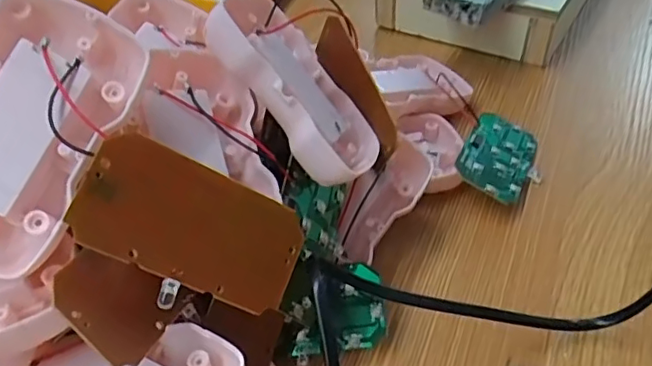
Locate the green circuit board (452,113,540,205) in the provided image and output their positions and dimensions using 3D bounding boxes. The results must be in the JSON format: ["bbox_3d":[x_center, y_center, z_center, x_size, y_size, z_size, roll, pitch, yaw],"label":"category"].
[{"bbox_3d":[0.098,-0.016,0.324,0.037,0.004,0.070,31,45,8],"label":"green circuit board"}]

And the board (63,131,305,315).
[{"bbox_3d":[-0.042,0.014,0.187,0.004,0.074,0.038,-7,58,61],"label":"board"}]

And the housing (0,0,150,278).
[{"bbox_3d":[-0.099,-0.018,0.186,0.052,0.020,0.087,25,79,-6],"label":"housing"}]

